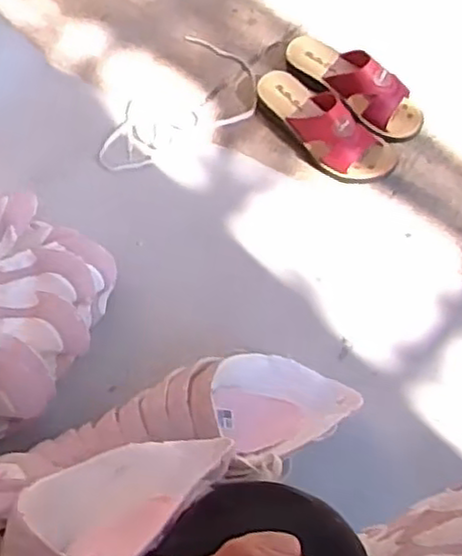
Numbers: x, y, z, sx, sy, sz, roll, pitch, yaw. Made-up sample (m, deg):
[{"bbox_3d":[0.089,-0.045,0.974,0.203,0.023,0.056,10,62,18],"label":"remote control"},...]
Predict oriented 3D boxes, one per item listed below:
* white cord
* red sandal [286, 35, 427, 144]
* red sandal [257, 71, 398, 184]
[{"bbox_3d":[-0.068,-0.246,1.058,0.157,0.008,0.274,30,70,11],"label":"white cord"},{"bbox_3d":[0.175,-0.281,1.009,0.227,0.085,0.081,36,73,13],"label":"red sandal"},{"bbox_3d":[0.128,-0.217,0.977,0.224,0.079,0.088,42,74,15],"label":"red sandal"}]

